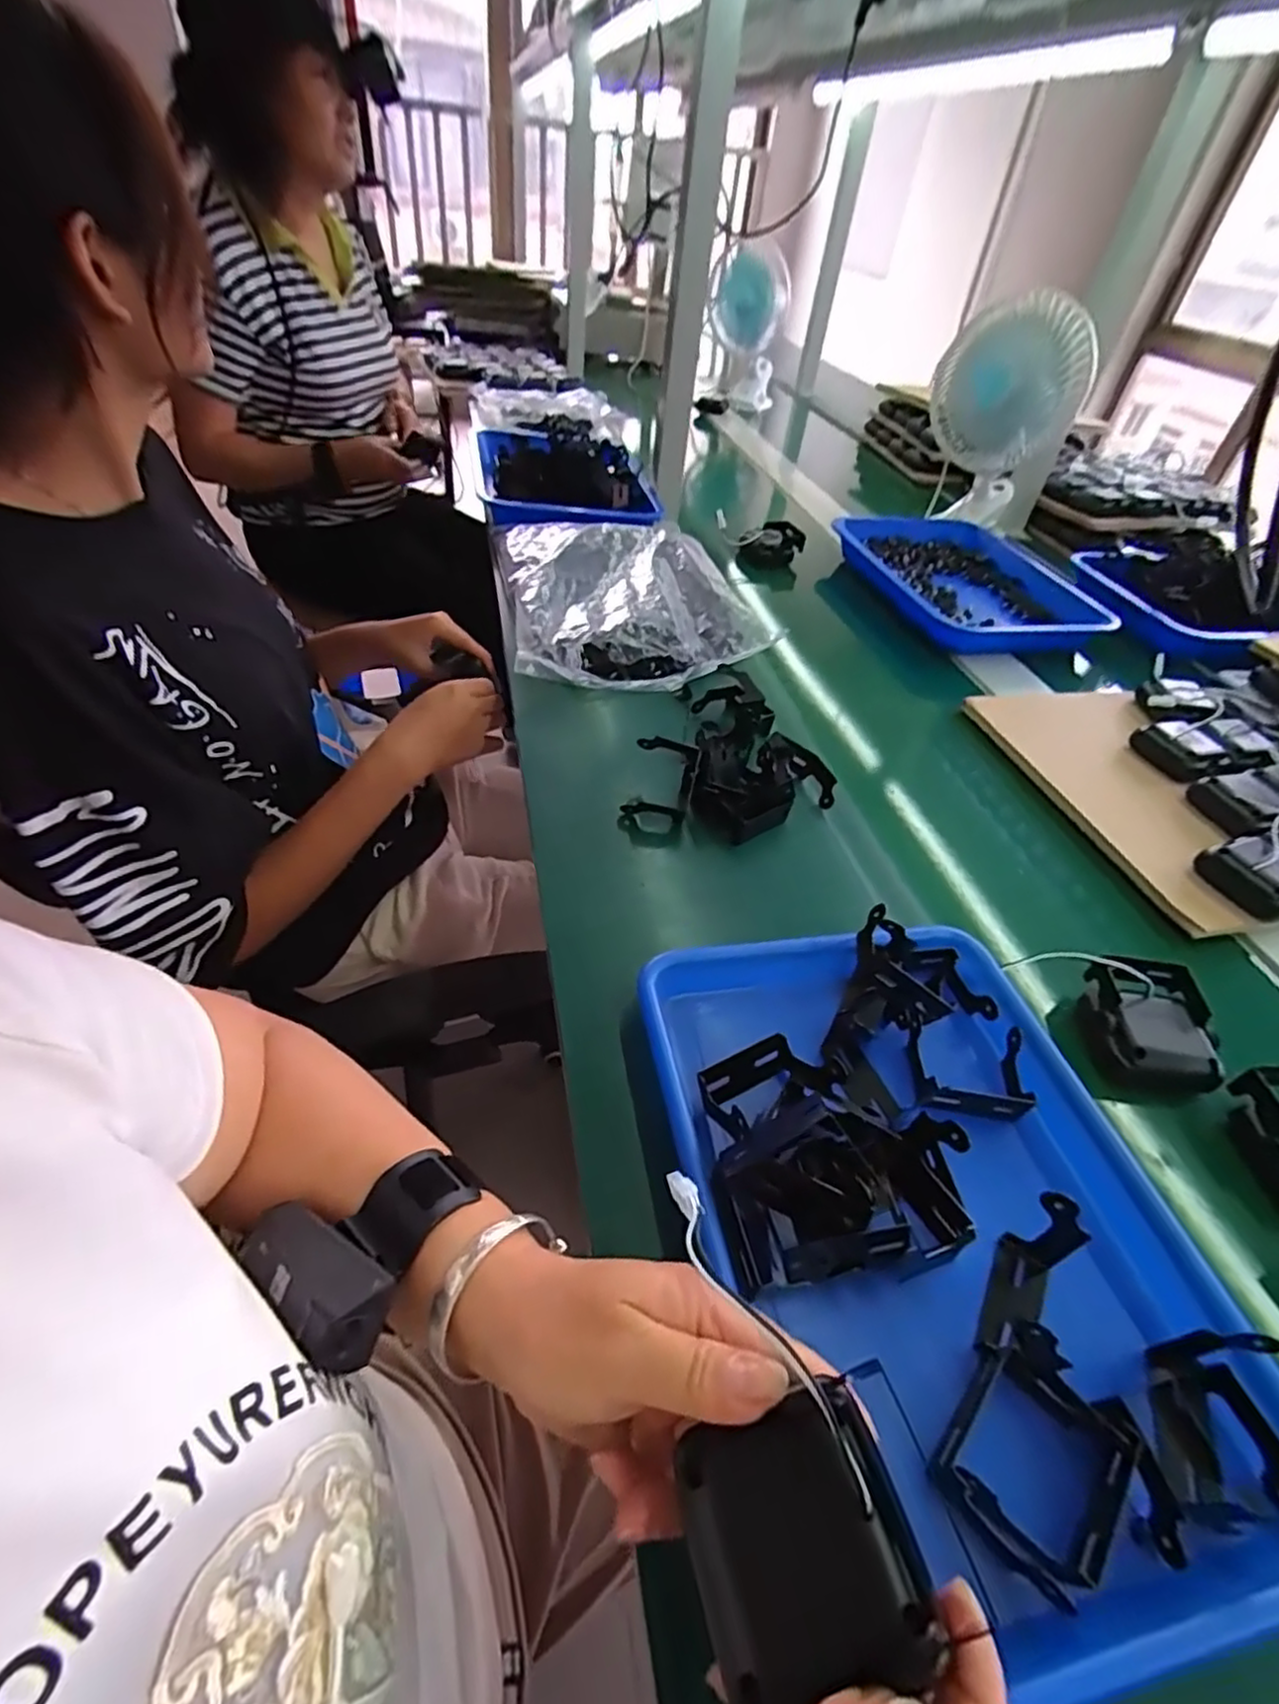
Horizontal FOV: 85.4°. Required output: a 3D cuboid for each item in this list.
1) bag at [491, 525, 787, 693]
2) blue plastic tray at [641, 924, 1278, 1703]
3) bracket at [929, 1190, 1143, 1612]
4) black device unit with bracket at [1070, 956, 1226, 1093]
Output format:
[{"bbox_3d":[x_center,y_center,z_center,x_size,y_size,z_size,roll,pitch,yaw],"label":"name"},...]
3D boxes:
[{"bbox_3d":[-0.020,-0.309,0.821,0.275,0.058,0.349,-4,41,-13],"label":"bag"},{"bbox_3d":[0.150,0.179,0.358,0.246,0.059,0.321,-3,40,-12],"label":"blue plastic tray"},{"bbox_3d":[0.183,0.237,0.303,0.068,0.064,0.134,28,44,24],"label":"bracket"},{"bbox_3d":[0.342,0.114,0.469,0.077,0.041,0.080,8,39,1],"label":"black device unit with bracket"}]

